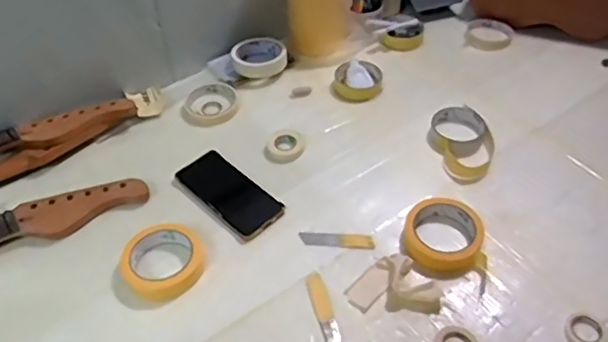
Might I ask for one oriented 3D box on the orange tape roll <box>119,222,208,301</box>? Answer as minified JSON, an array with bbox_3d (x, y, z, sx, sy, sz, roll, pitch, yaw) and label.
[{"bbox_3d":[-0.175,0.110,0.740,0.092,0.025,0.102,32,56,28],"label":"orange tape roll"}]

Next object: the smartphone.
[{"bbox_3d":[-0.105,0.029,0.823,0.162,0.012,0.076,35,58,30],"label":"smartphone"}]

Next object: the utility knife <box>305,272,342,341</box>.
[{"bbox_3d":[0.023,0.164,0.696,0.021,0.004,0.102,-13,48,-9],"label":"utility knife"}]

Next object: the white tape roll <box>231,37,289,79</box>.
[{"bbox_3d":[-0.078,-0.201,1.029,0.096,0.032,0.096,-2,47,2],"label":"white tape roll"}]

